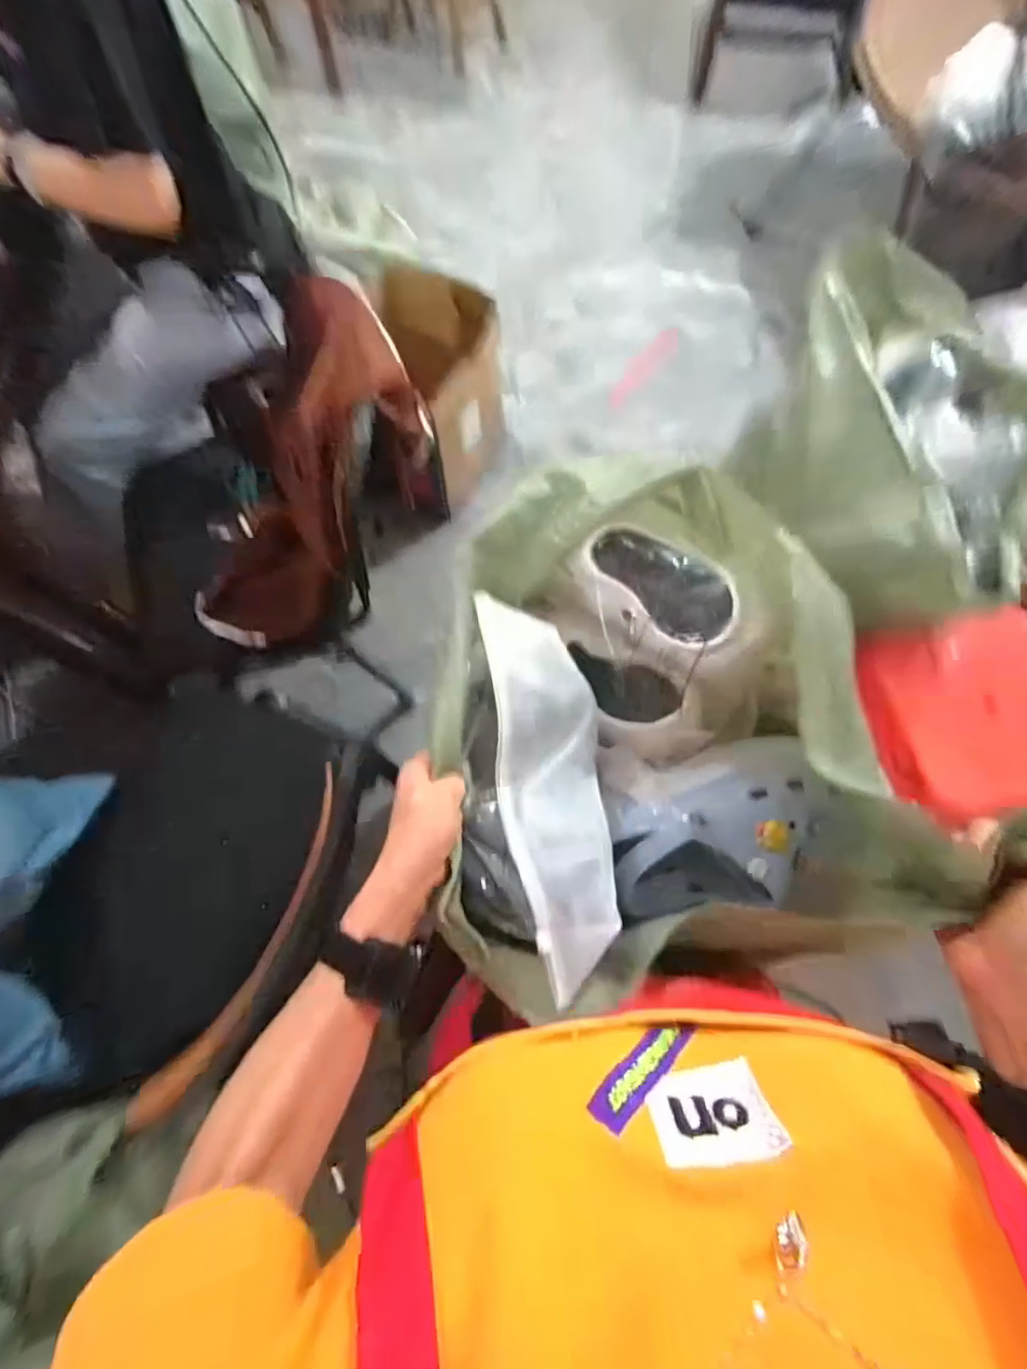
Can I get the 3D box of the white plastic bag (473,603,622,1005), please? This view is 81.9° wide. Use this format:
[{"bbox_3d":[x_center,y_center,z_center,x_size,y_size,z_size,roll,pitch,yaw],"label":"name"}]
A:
[{"bbox_3d":[0.030,0.071,0.441,0.079,0.056,0.271,-6,68,-1],"label":"white plastic bag"}]

